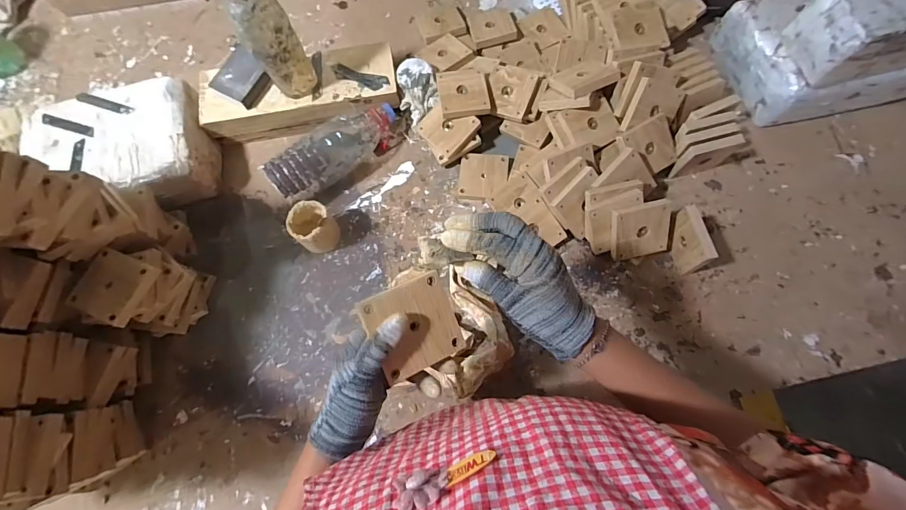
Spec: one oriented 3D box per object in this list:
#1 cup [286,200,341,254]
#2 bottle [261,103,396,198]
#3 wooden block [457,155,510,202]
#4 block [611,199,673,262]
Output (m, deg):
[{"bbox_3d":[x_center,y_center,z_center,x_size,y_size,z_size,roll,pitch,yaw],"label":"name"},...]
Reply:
[{"bbox_3d":[-0.223,-0.044,0.637,0.064,0.073,0.064,-1,74,2],"label":"cup"},{"bbox_3d":[-0.193,-0.175,0.672,0.231,0.086,0.073,-38,76,-9],"label":"bottle"},{"bbox_3d":[0.052,-0.135,0.684,0.082,0.019,0.086,6,74,4],"label":"wooden block"},{"bbox_3d":[0.283,-0.035,0.592,0.085,0.010,0.085,-13,116,2],"label":"block"}]

